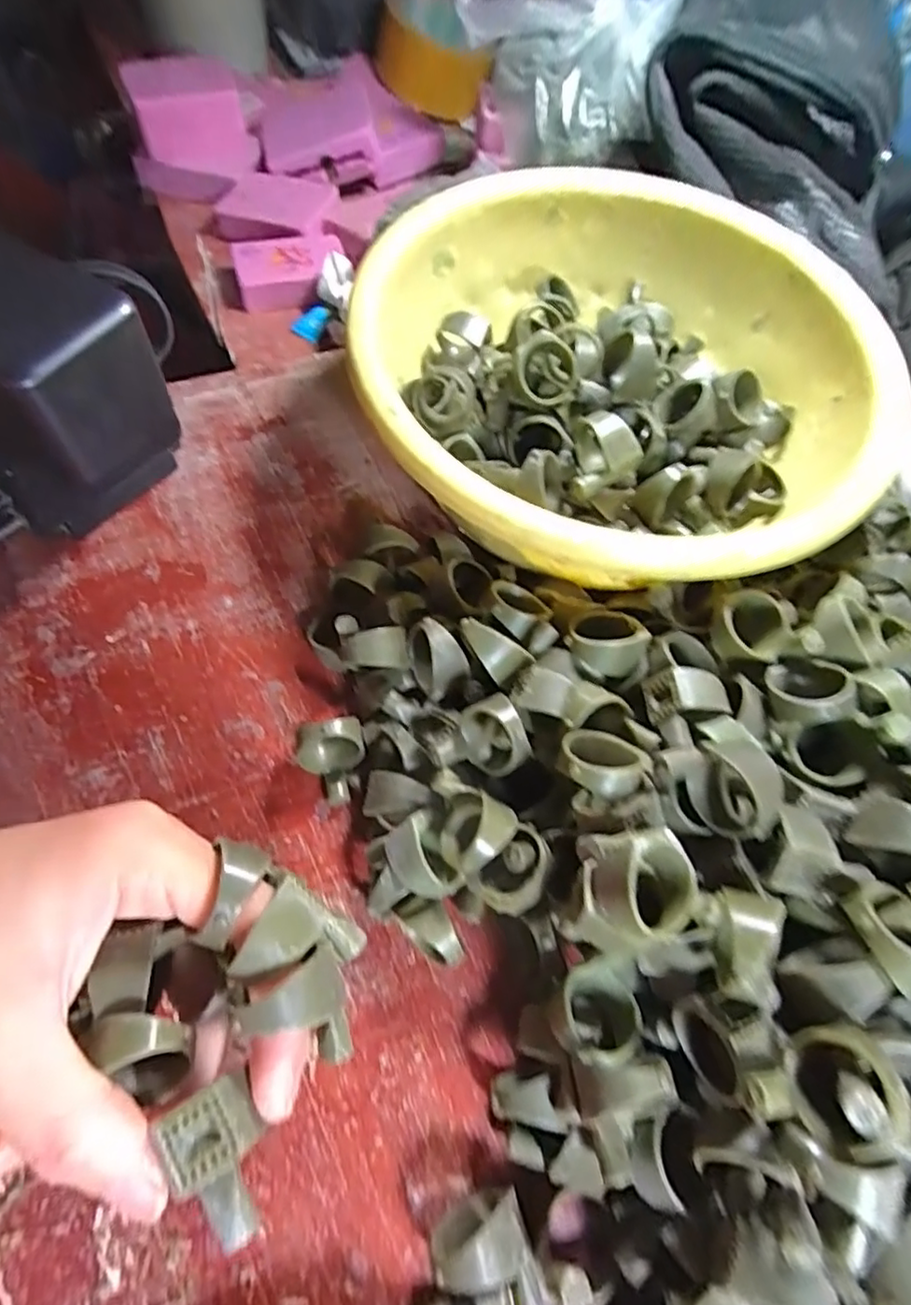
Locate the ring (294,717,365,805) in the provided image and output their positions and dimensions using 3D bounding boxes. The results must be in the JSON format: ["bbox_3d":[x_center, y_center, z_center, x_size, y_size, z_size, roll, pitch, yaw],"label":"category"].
[{"bbox_3d":[-0.046,0.041,0.233,0.026,0.027,0.025,-15,65,-11],"label":"ring"}]

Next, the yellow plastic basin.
[{"bbox_3d":[0.067,-0.112,0.288,0.212,0.077,0.217,2,63,-3],"label":"yellow plastic basin"}]

